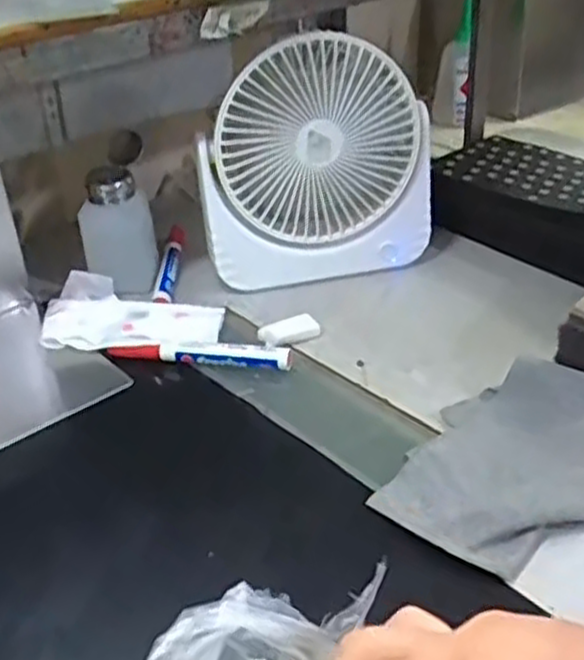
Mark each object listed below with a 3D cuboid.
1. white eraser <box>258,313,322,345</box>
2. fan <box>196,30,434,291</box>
[{"bbox_3d":[-0.002,-0.001,0.610,0.048,0.010,0.021,-11,33,-11],"label":"white eraser"},{"bbox_3d":[0.019,-0.134,0.646,0.184,0.202,0.052,-9,33,-8],"label":"fan"}]

